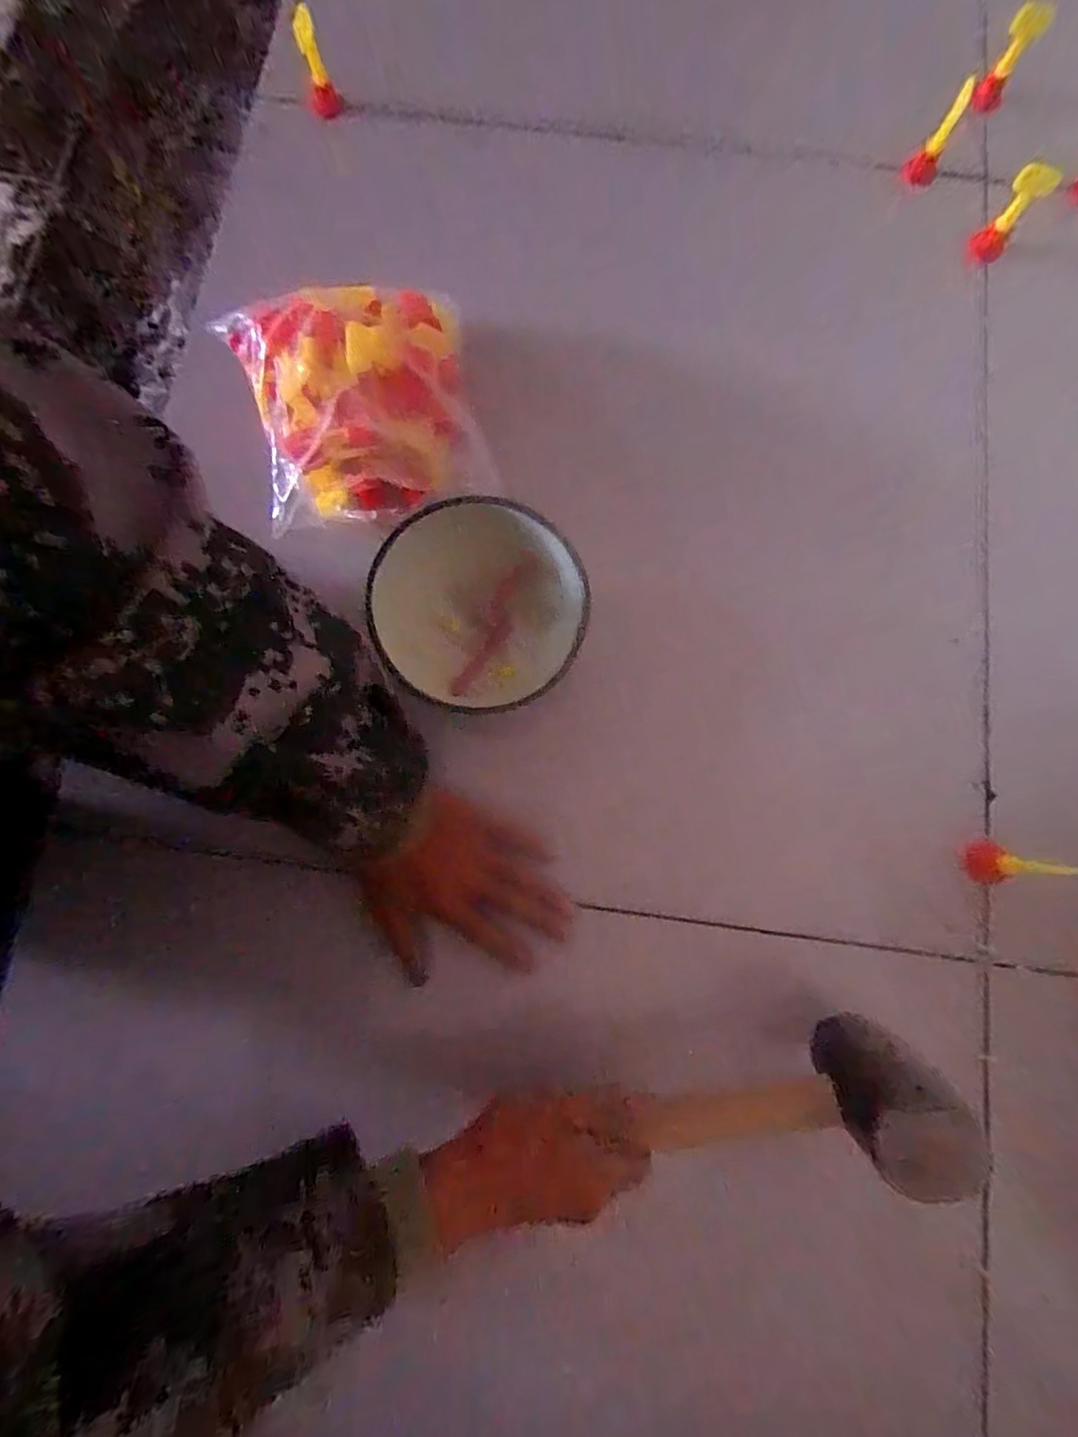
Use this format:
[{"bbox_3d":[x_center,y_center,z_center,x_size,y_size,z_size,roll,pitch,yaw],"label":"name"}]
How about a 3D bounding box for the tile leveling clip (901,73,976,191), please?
[{"bbox_3d":[0.417,-0.606,0.589,0.032,0.081,0.024,29,52,5],"label":"tile leveling clip"}]

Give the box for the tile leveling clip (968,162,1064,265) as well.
[{"bbox_3d":[0.474,-0.506,0.569,0.034,0.078,0.027,39,45,6],"label":"tile leveling clip"}]

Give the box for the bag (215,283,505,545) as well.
[{"bbox_3d":[-0.161,-0.275,0.494,0.204,0.082,0.224,-15,80,-3],"label":"bag"}]

